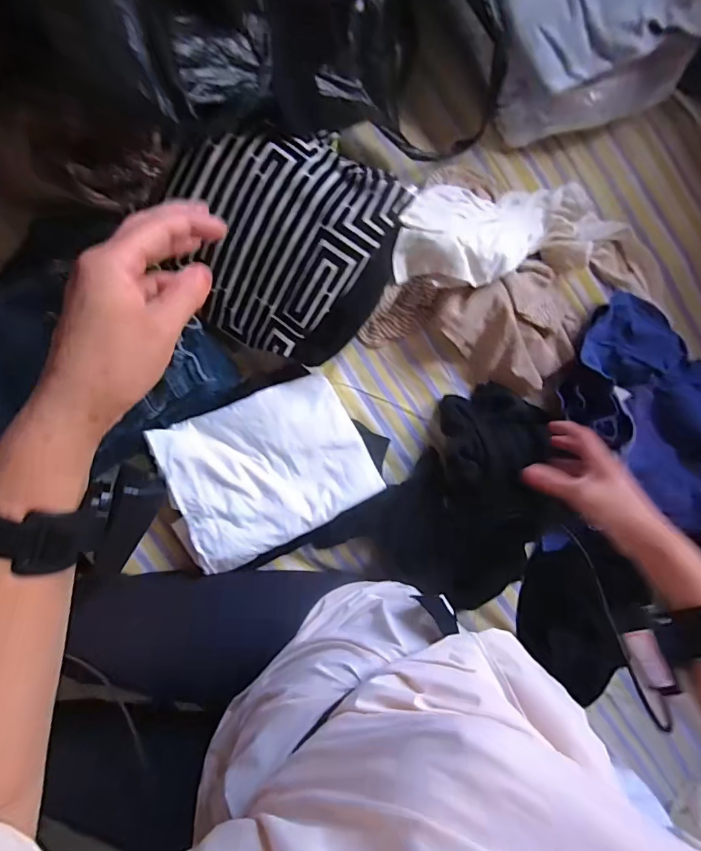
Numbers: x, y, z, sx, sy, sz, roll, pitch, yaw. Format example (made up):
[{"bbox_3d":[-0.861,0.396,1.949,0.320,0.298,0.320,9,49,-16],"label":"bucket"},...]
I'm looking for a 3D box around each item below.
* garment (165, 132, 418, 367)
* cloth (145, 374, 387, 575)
[{"bbox_3d":[-0.075,-0.201,0.522,0.244,0.073,0.232,20,112,-1],"label":"garment"},{"bbox_3d":[-0.099,0.053,0.568,0.232,0.037,0.180,-22,96,-3],"label":"cloth"}]

